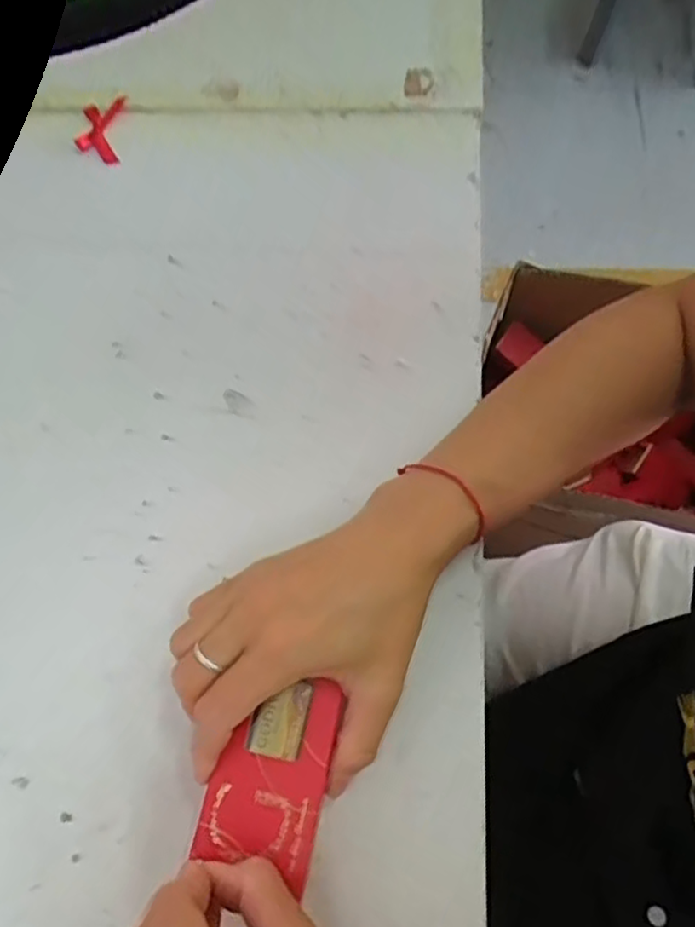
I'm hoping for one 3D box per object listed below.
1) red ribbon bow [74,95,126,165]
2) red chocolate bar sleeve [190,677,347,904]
[{"bbox_3d":[-0.173,-0.232,0.467,0.032,0.005,0.058,-1,70,2],"label":"red ribbon bow"},{"bbox_3d":[-0.033,0.134,0.293,0.049,0.007,0.077,13,71,7],"label":"red chocolate bar sleeve"}]

